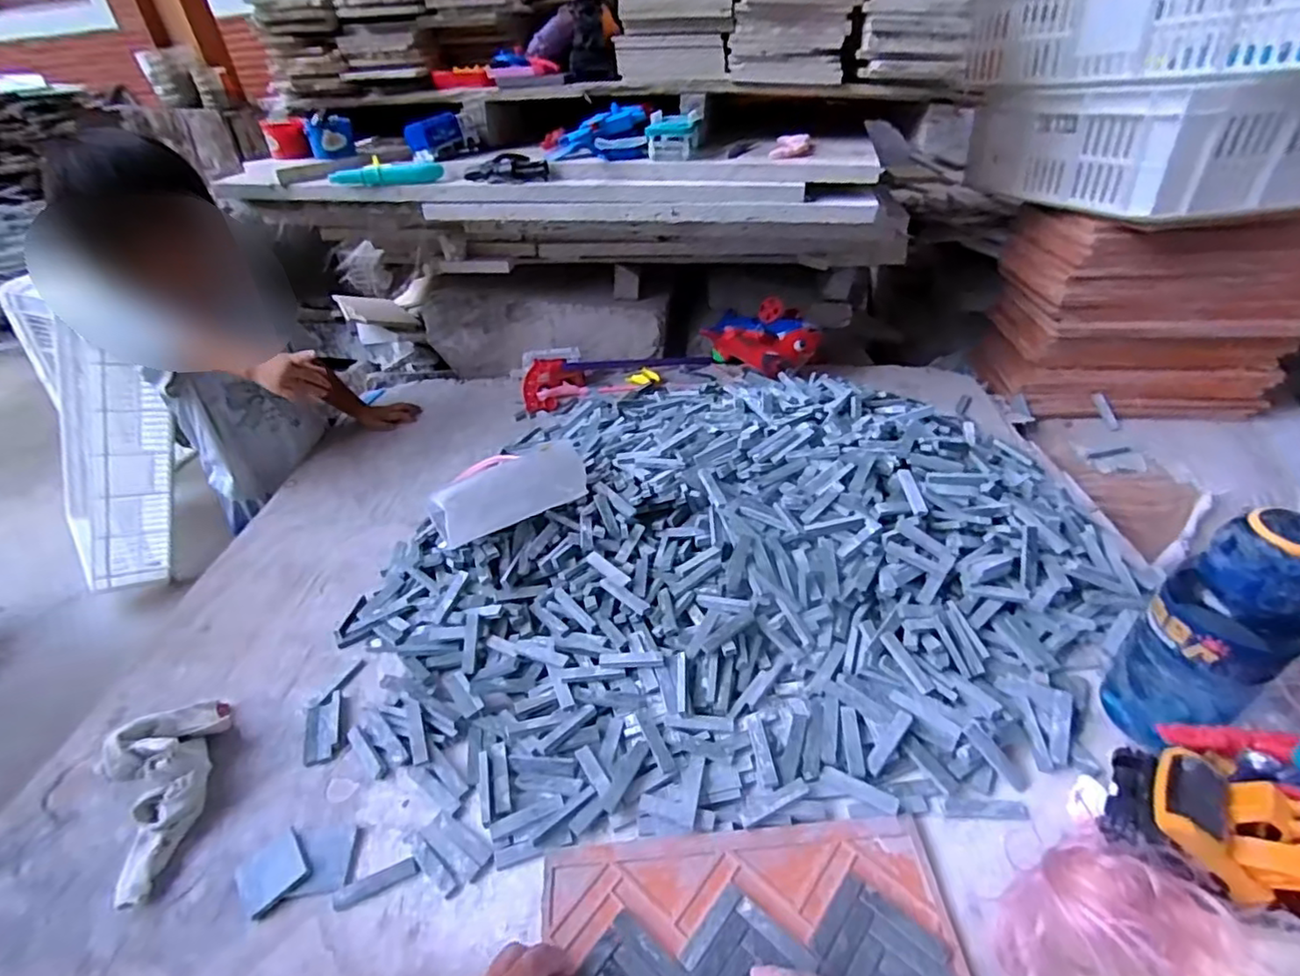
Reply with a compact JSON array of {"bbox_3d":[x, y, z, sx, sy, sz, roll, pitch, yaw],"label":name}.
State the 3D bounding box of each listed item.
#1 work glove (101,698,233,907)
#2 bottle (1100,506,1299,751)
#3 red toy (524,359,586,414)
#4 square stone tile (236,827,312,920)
[{"bbox_3d":[-0.458,0.270,0.567,0.074,0.077,0.189,-15,40,-12],"label":"work glove"},{"bbox_3d":[0.459,0.121,0.498,0.074,0.222,0.083,-7,39,-3],"label":"bottle"},{"bbox_3d":[-0.182,-0.194,1.123,0.051,0.072,0.132,25,48,32],"label":"red toy"},{"bbox_3d":[-0.328,0.335,0.534,0.051,0.011,0.055,-32,46,-30],"label":"square stone tile"}]

